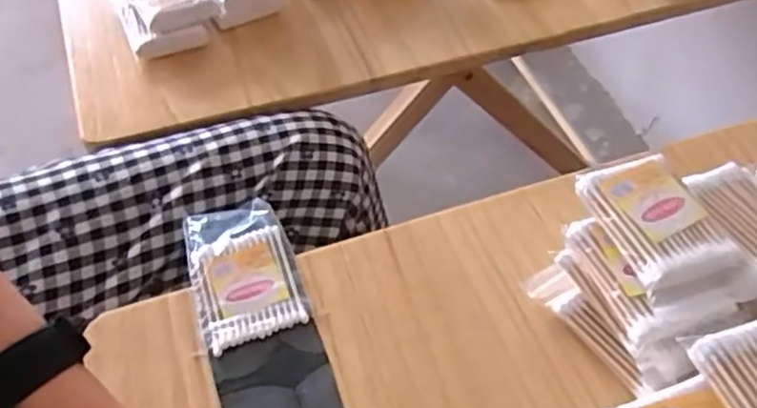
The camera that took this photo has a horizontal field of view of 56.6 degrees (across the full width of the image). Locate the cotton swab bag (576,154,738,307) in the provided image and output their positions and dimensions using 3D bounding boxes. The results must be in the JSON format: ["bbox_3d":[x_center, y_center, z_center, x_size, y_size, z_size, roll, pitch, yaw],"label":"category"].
[{"bbox_3d":[0.141,0.010,0.361,0.048,0.018,0.076,-17,55,-13],"label":"cotton swab bag"}]

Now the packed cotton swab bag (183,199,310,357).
[{"bbox_3d":[-0.081,0.039,0.424,0.060,0.009,0.096,-16,54,-12],"label":"packed cotton swab bag"}]

